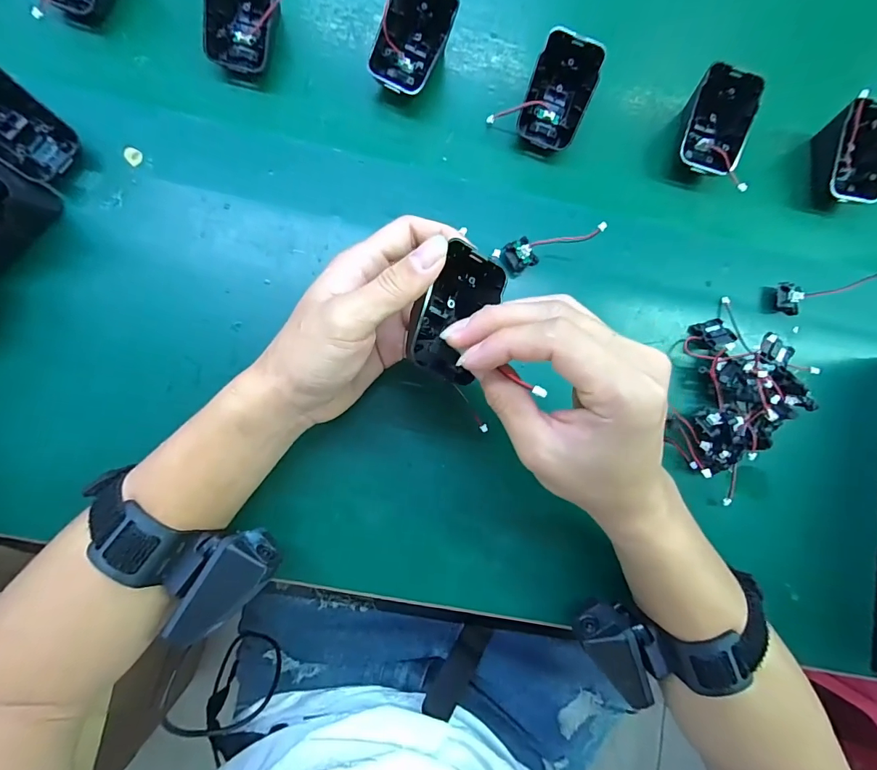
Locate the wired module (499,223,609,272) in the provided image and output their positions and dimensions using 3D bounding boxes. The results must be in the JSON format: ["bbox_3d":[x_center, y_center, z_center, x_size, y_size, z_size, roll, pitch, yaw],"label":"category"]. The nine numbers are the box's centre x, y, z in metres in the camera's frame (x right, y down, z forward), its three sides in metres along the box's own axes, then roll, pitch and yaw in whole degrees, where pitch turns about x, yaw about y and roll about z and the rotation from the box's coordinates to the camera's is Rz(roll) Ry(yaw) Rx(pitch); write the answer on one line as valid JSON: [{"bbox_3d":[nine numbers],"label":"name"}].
[{"bbox_3d":[0.080,-0.097,0.302,0.069,0.016,0.025,-12,85,18],"label":"wired module"}]

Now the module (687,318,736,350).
[{"bbox_3d":[0.198,-0.037,0.313,0.024,0.008,0.026,-24,50,1],"label":"module"}]

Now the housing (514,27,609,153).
[{"bbox_3d":[0.087,-0.209,0.317,0.044,0.043,0.061,19,83,-3],"label":"housing"}]

